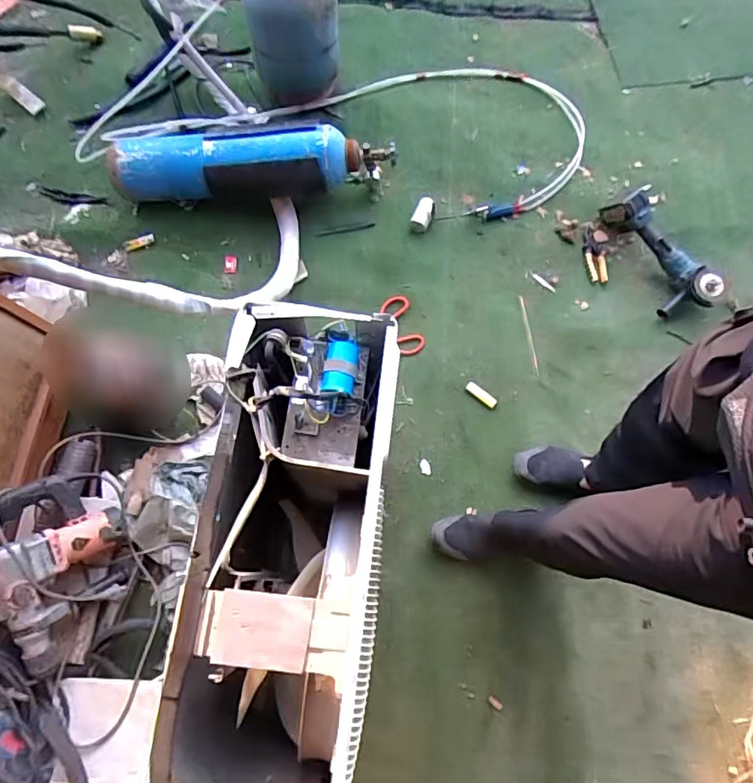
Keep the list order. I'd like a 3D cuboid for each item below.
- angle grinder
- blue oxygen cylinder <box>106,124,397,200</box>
[{"bbox_3d":[0.763,-0.386,1.420,0.163,0.114,0.365,-25,75,-6],"label":"angle grinder"},{"bbox_3d":[-0.336,-0.615,1.415,0.753,0.142,0.166,1,74,1],"label":"blue oxygen cylinder"}]

